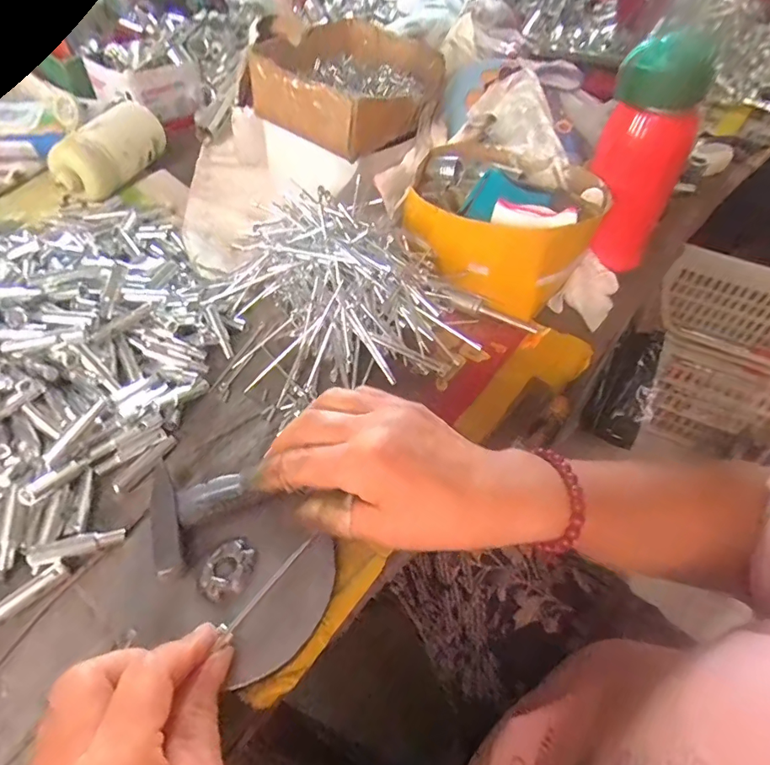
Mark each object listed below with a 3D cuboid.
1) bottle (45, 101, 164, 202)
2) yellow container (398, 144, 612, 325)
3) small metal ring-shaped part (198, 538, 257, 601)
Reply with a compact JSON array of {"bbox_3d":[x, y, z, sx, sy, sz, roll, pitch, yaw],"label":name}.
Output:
[{"bbox_3d":[-0.327,-0.278,0.570,0.055,0.064,0.154,16,51,7],"label":"bottle"},{"bbox_3d":[0.110,-0.157,0.476,0.180,0.091,0.144,27,53,16],"label":"yellow container"},{"bbox_3d":[-0.095,0.112,0.288,0.028,0.004,0.035,21,52,11],"label":"small metal ring-shaped part"}]

